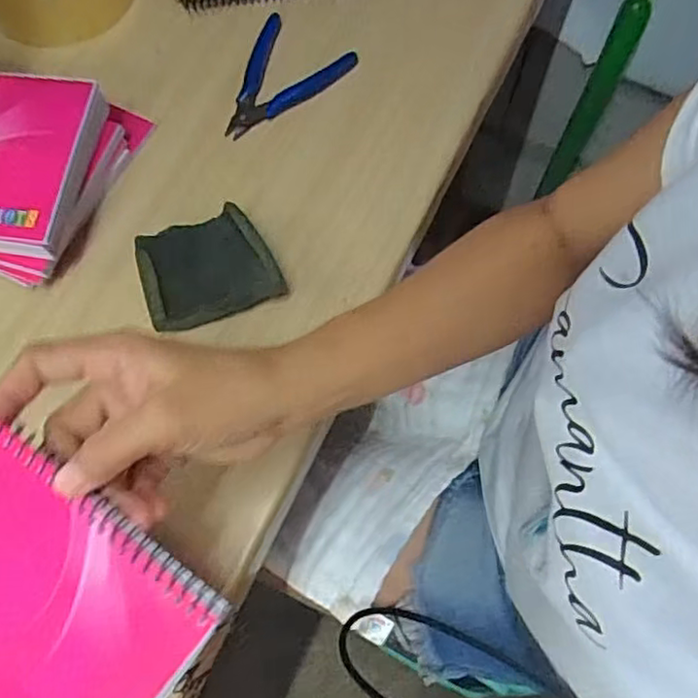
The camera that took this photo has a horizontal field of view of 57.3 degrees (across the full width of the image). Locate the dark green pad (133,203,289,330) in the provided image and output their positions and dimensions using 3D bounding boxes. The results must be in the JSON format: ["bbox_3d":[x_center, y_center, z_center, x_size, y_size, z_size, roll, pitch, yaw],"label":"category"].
[{"bbox_3d":[-0.098,-0.055,0.442,0.088,0.035,0.069,-21,71,-7],"label":"dark green pad"}]

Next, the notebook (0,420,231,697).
[{"bbox_3d":[-0.127,0.104,0.276,0.129,0.016,0.088,36,90,9],"label":"notebook"}]

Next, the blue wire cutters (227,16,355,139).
[{"bbox_3d":[-0.059,-0.214,0.516,0.079,0.009,0.117,30,74,11],"label":"blue wire cutters"}]

